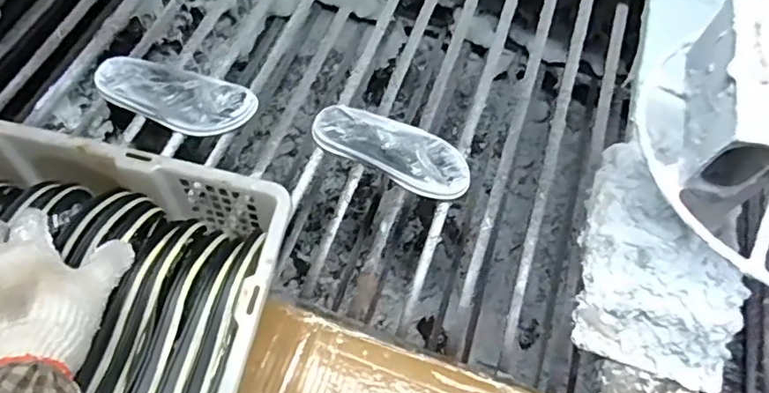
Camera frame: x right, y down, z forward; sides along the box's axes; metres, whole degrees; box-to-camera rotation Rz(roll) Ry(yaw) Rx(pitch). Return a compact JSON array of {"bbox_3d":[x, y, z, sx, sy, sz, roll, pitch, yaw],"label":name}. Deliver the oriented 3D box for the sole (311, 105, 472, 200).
[{"bbox_3d":[0.013,-0.072,0.803,0.232,0.024,0.090,26,65,12],"label":"sole"}]

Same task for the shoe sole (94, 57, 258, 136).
[{"bbox_3d":[-0.311,-0.147,0.824,0.235,0.026,0.082,16,64,7],"label":"shoe sole"}]

